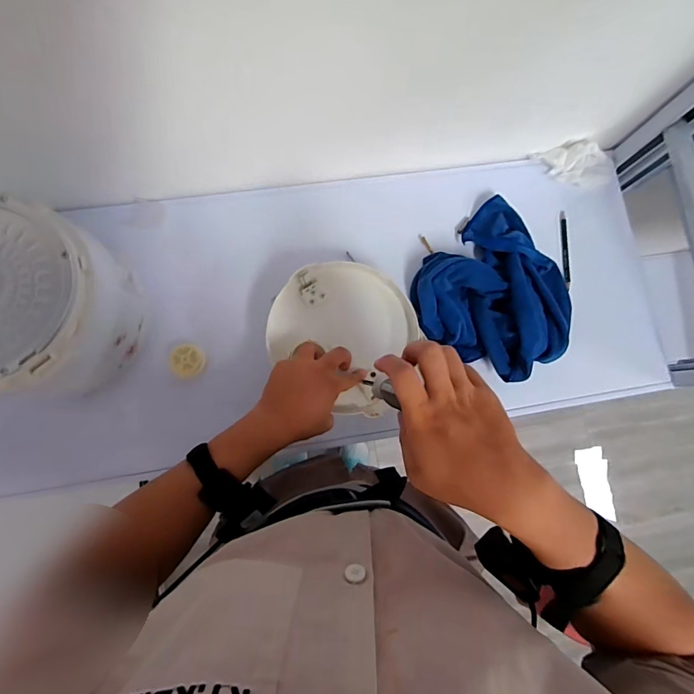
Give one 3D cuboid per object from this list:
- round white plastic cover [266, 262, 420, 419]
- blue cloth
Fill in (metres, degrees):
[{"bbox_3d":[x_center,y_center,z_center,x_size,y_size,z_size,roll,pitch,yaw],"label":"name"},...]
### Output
[{"bbox_3d":[-0.005,-0.023,0.579,0.188,0.038,0.185,1,82,-4],"label":"round white plastic cover"},{"bbox_3d":[0.230,-0.078,0.621,0.239,0.064,0.233,-41,86,-9],"label":"blue cloth"}]

